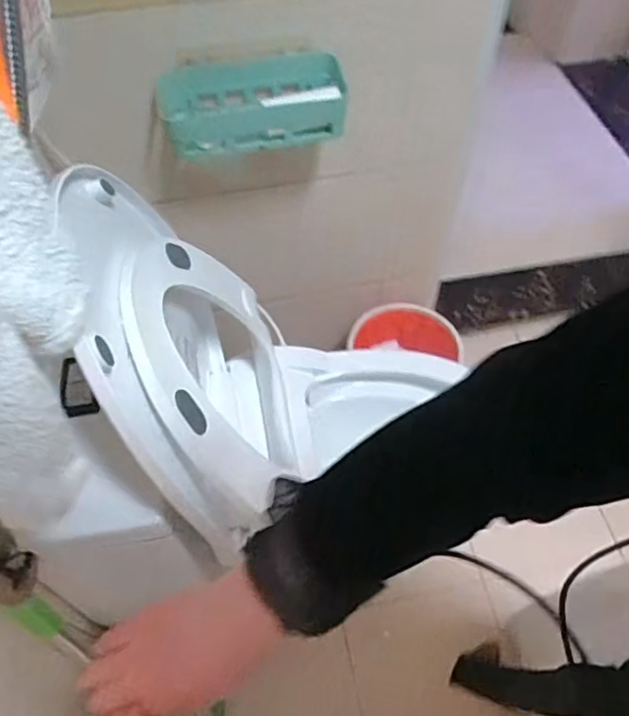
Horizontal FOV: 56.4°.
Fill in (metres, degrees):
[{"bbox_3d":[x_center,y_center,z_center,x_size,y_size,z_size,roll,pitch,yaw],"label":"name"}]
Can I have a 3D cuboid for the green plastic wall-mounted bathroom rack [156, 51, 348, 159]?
[{"bbox_3d":[-0.083,-0.348,0.805,0.251,0.076,0.105,-14,57,-9],"label":"green plastic wall-mounted bathroom rack"}]

